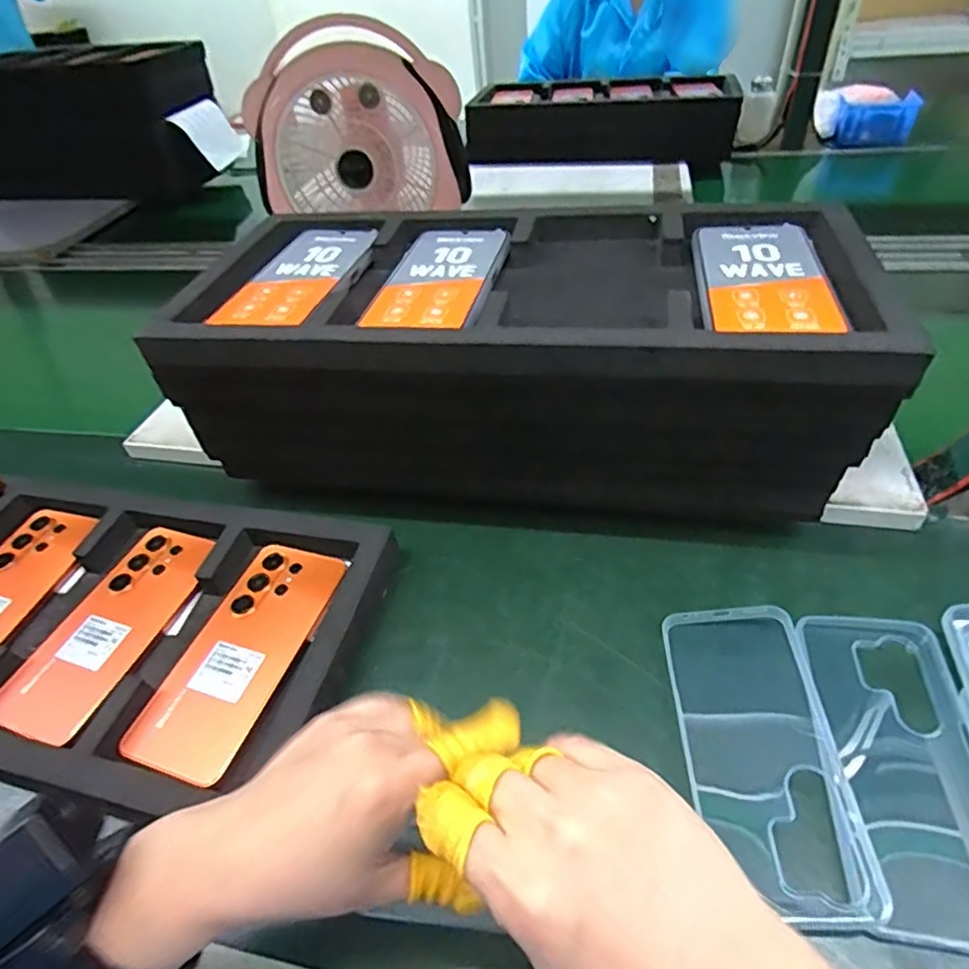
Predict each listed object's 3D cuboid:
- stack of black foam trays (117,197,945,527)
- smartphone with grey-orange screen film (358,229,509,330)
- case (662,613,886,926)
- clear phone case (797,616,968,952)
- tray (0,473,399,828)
[{"bbox_3d":[0.024,-0.099,0.497,0.467,0.186,0.220,4,44,11],"label":"stack of black foam trays"},{"bbox_3d":[-0.032,-0.157,0.463,0.082,0.009,0.161,5,45,12],"label":"smartphone with grey-orange screen film"},{"bbox_3d":[0.159,0.149,0.352,0.079,0.016,0.174,-2,43,5],"label":"case"},{"bbox_3d":[0.238,0.153,0.342,0.079,0.012,0.175,5,45,12],"label":"clear phone case"},{"bbox_3d":[-0.321,0.092,0.457,0.476,0.031,0.223,7,45,14],"label":"tray"}]

